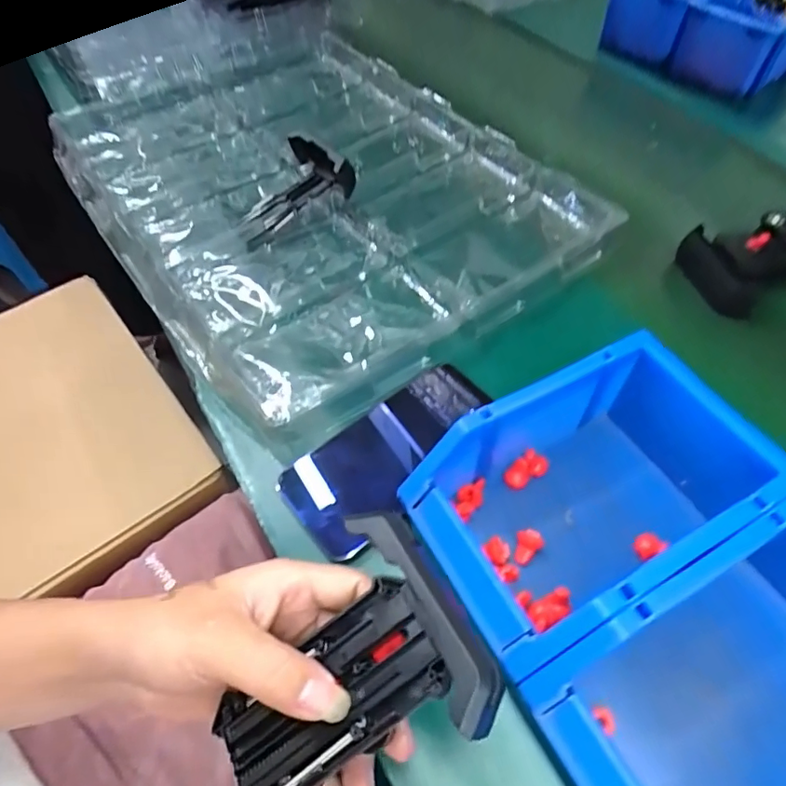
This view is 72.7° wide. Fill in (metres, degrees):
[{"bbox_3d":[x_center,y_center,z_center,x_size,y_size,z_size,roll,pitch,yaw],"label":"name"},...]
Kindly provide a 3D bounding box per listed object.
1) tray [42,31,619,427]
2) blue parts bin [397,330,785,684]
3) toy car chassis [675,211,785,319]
[{"bbox_3d":[-0.085,-0.219,0.543,0.395,0.038,0.523,-31,59,-20],"label":"tray"},{"bbox_3d":[0.114,0.062,0.314,0.183,0.084,0.120,-24,57,-16],"label":"blue parts bin"},{"bbox_3d":[0.335,-0.125,0.462,0.133,0.064,0.095,-14,55,-9],"label":"toy car chassis"}]

